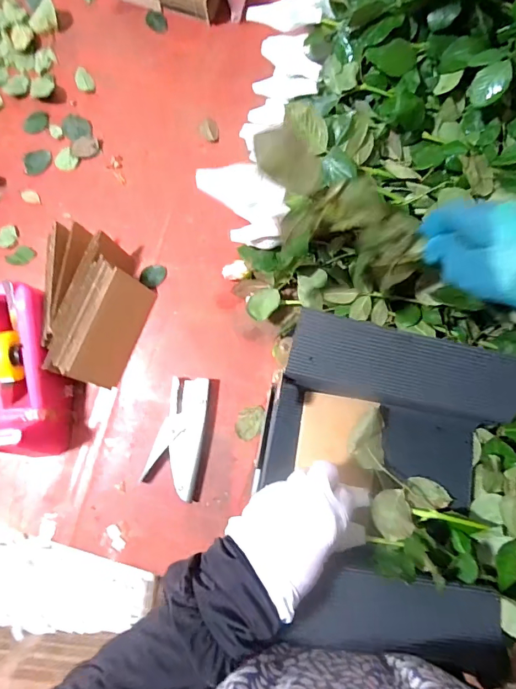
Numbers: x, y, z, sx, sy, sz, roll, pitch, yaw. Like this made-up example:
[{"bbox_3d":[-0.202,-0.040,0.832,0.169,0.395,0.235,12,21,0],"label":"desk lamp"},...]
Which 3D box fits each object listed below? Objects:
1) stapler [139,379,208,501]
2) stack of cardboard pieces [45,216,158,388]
[{"bbox_3d":[-0.101,0.117,0.547,0.063,0.027,0.147,12,80,-1],"label":"stapler"},{"bbox_3d":[-0.207,-0.045,0.543,0.125,0.076,0.185,11,80,-1],"label":"stack of cardboard pieces"}]

